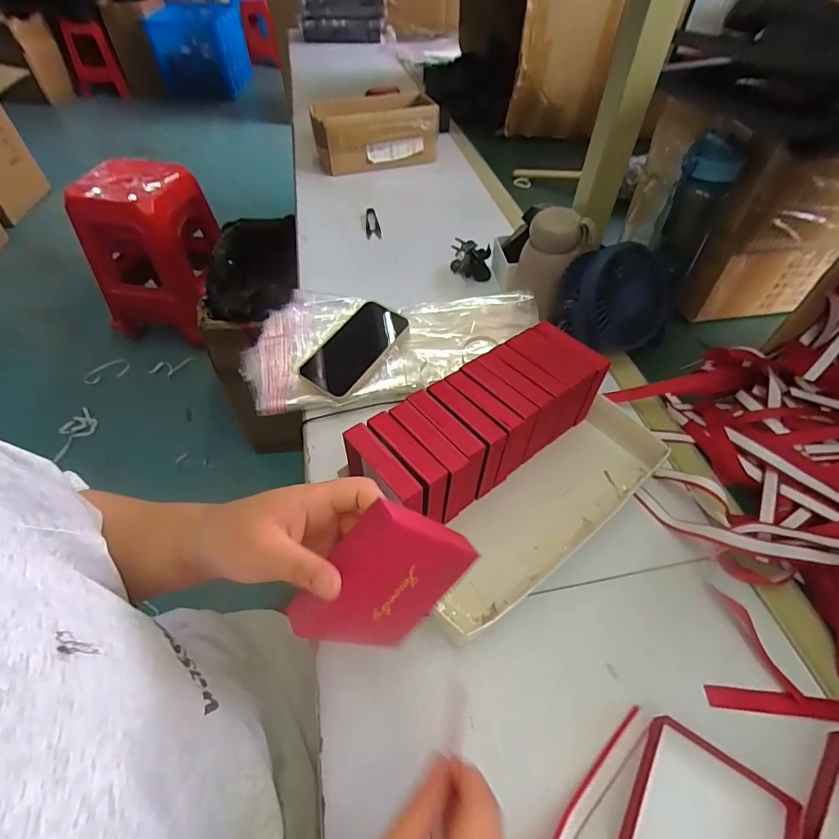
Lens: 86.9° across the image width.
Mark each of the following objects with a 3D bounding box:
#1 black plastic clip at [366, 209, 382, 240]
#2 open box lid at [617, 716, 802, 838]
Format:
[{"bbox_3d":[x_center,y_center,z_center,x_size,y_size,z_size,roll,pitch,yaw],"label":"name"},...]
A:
[{"bbox_3d":[-0.086,-0.360,0.817,0.026,0.020,0.082,-5,50,-5],"label":"black plastic clip"},{"bbox_3d":[0.190,0.266,0.286,0.094,0.018,0.091,27,55,21],"label":"open box lid"}]

